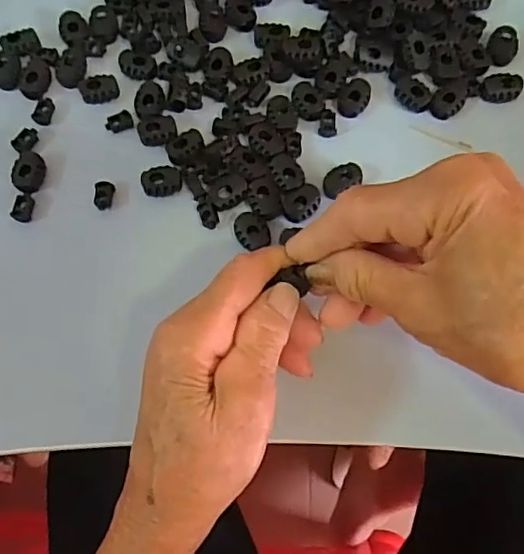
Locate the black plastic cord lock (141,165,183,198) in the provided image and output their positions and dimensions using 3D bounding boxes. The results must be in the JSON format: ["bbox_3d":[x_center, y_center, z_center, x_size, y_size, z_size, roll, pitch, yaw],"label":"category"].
[{"bbox_3d":[-0.054,-0.053,0.312,0.021,0.006,0.018,2,73,2],"label":"black plastic cord lock"}]

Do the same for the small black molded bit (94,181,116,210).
[{"bbox_3d":[-0.086,-0.044,0.311,0.010,0.004,0.015,7,73,4],"label":"small black molded bit"}]

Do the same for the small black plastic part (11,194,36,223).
[{"bbox_3d":[-0.128,-0.037,0.308,0.010,0.006,0.016,7,73,4],"label":"small black plastic part"}]

